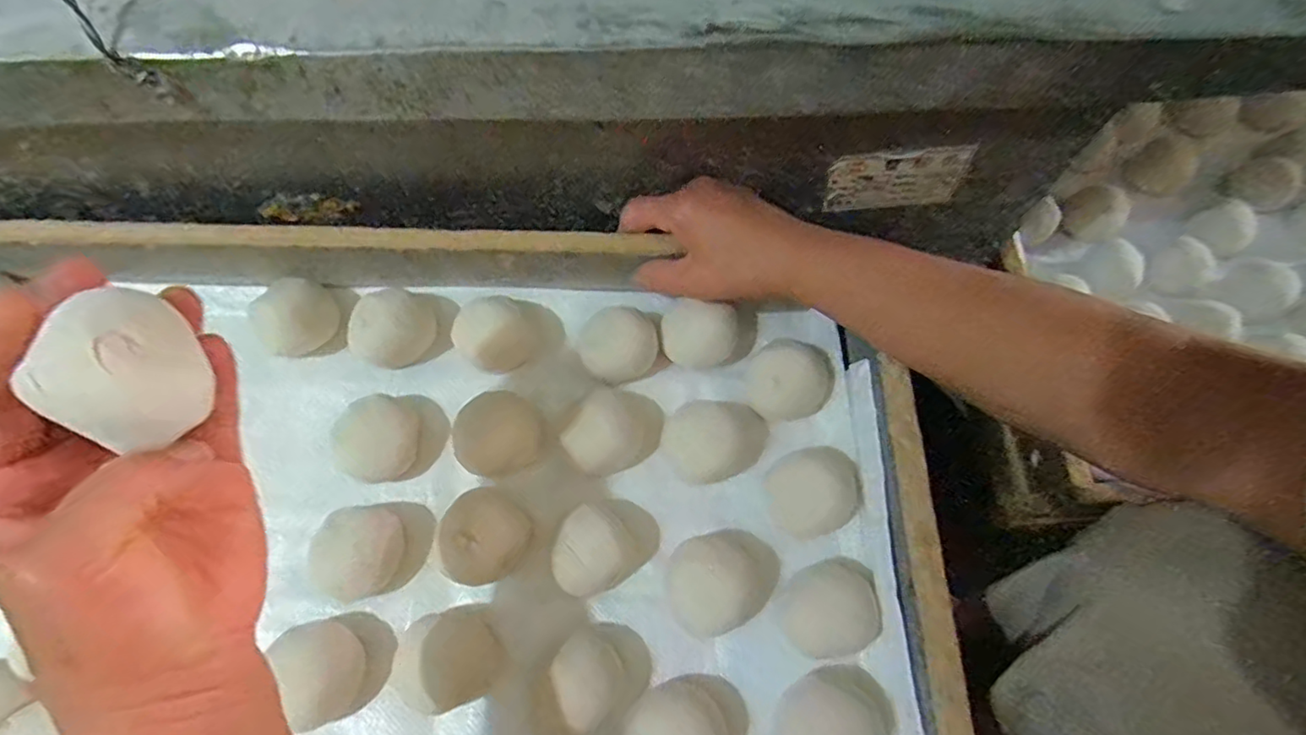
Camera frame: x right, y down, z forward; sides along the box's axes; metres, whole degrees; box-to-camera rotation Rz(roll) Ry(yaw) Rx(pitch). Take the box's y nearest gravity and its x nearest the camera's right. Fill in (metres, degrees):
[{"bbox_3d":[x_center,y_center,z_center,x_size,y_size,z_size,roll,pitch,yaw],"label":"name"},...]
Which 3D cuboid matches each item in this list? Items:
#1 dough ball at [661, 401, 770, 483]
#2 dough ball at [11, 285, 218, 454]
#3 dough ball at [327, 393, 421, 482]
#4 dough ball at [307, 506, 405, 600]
[{"bbox_3d":[0.043,0.046,0.395,0.070,0.033,0.048,-15,67,-7],"label":"dough ball"},{"bbox_3d":[-0.182,0.002,0.207,0.032,0.047,0.041,-13,29,23],"label":"dough ball"},{"bbox_3d":[-0.180,0.048,0.396,0.047,0.032,0.056,37,71,15],"label":"dough ball"},{"bbox_3d":[-0.178,0.114,0.369,0.050,0.038,0.054,-8,66,-4],"label":"dough ball"}]

